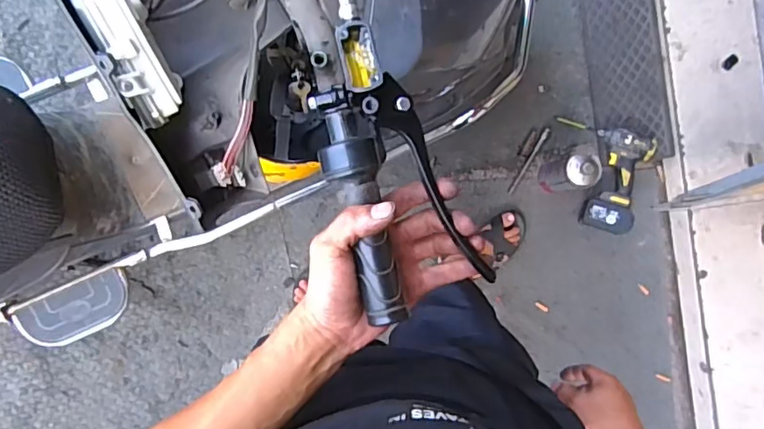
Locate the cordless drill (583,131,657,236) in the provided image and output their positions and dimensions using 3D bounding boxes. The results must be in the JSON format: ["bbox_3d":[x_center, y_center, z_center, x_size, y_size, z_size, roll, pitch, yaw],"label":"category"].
[{"bbox_3d":[0.601,-0.085,1.456,0.122,0.087,0.260,13,91,-4],"label":"cordless drill"}]

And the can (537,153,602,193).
[{"bbox_3d":[0.458,-0.101,1.401,0.084,0.196,0.080,0,92,-4],"label":"can"}]

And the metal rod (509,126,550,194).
[{"bbox_3d":[0.389,-0.140,1.496,0.018,0.014,0.202,32,90,-4],"label":"metal rod"}]

